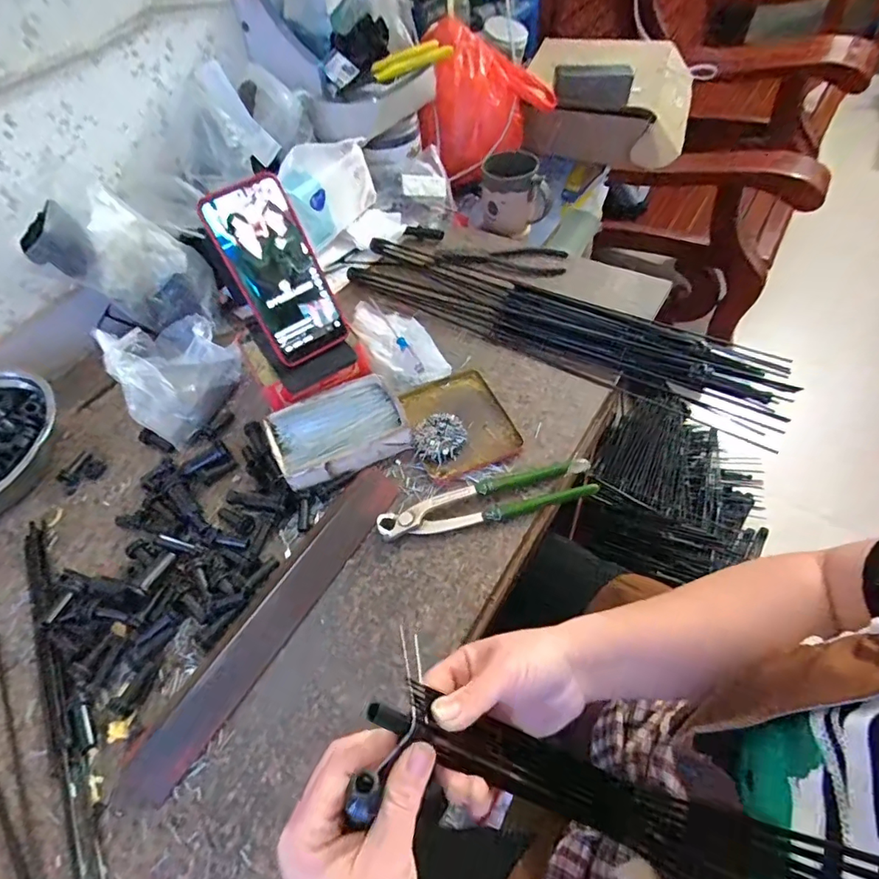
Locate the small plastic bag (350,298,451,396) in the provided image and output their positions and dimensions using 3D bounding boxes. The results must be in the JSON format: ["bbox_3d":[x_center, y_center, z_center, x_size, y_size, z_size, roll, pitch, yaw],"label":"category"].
[{"bbox_3d":[-0.052,-0.114,0.567,0.081,0.040,0.135,-27,56,-13],"label":"small plastic bag"}]

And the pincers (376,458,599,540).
[{"bbox_3d":[0.044,0.054,0.450,0.199,0.017,0.044,-15,54,-5],"label":"pincers"}]

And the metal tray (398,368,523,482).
[{"bbox_3d":[0.020,-0.020,0.512,0.098,0.013,0.124,-21,55,-9],"label":"metal tray"}]

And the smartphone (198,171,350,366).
[{"bbox_3d":[-0.151,-0.157,0.468,0.079,0.162,0.008,-32,31,-17],"label":"smartphone"}]

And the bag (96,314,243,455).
[{"bbox_3d":[-0.289,-0.079,0.543,0.127,0.074,0.137,-39,60,-21],"label":"bag"}]

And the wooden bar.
[{"bbox_3d":[-0.136,0.140,0.405,0.044,0.018,0.296,25,60,21],"label":"wooden bar"}]

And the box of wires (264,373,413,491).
[{"bbox_3d":[-0.100,-0.008,0.498,0.127,0.031,0.090,-25,56,-12],"label":"box of wires"}]

